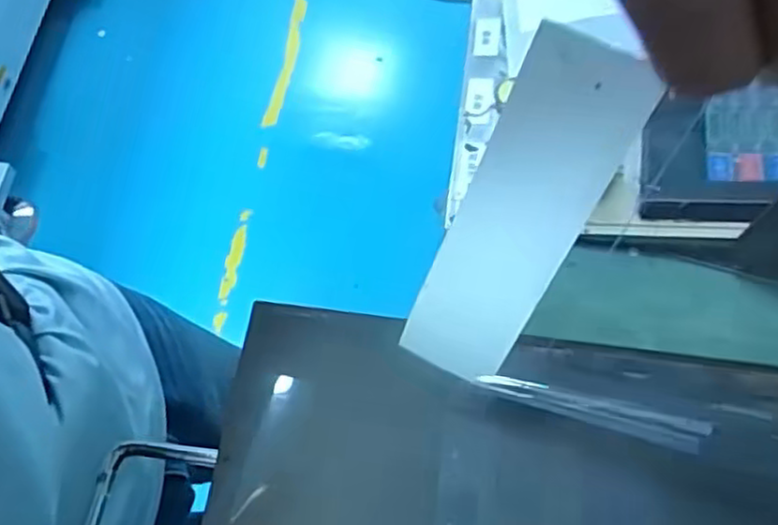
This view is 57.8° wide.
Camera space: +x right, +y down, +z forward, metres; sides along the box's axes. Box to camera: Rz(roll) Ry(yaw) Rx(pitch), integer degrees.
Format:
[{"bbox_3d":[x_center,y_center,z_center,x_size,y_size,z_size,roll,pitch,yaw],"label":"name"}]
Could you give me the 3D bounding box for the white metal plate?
[{"bbox_3d":[0.041,-0.009,0.240,0.040,0.141,0.006,25,39,6],"label":"white metal plate"}]

